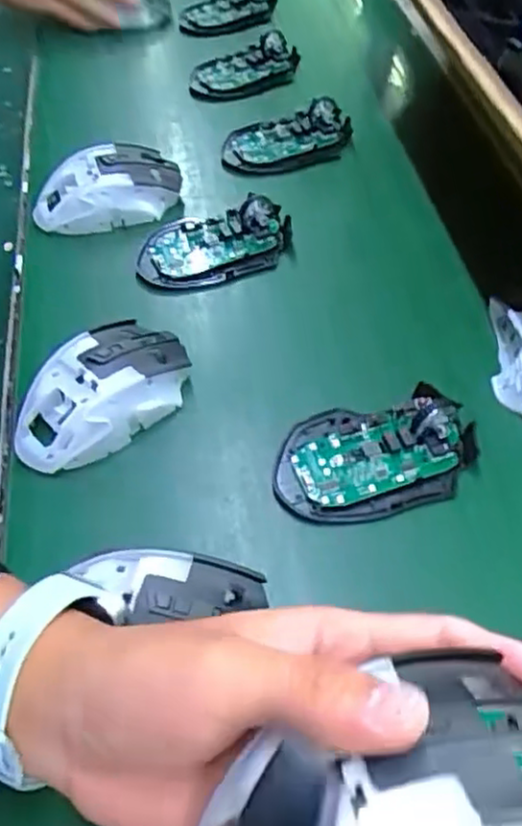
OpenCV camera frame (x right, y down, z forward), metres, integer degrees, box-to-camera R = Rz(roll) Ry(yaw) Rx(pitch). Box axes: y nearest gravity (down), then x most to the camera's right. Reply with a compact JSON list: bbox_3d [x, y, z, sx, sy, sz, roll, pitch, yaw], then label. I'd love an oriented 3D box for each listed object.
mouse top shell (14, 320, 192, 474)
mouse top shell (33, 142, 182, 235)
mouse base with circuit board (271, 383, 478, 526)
[{"bbox_3d":[-0.097,-0.014,0.417,0.115,0.040,0.066,-35,58,-21],"label":"mouse top shell"},{"bbox_3d":[-0.120,-0.174,0.541,0.111,0.034,0.066,-16,53,-9],"label":"mouse top shell"},{"bbox_3d":[0.065,0.023,0.392,0.113,0.026,0.068,-9,53,-4],"label":"mouse base with circuit board"}]

